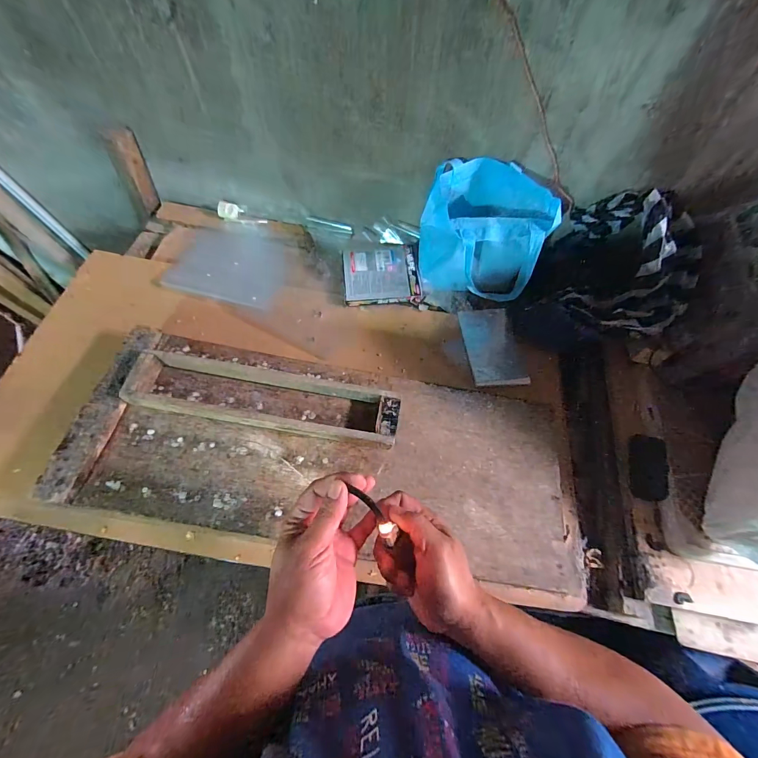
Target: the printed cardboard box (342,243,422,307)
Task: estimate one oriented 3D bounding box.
[{"bbox_3d":[0.007,-0.232,0.771,0.165,0.022,0.143,-4,71,-2],"label":"printed cardboard box"}]

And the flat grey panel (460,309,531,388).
[{"bbox_3d":[0.241,-0.069,0.743,0.115,0.023,0.191,-2,61,-10],"label":"flat grey panel"}]

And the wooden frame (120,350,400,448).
[{"bbox_3d":[-0.181,0.031,0.570,0.428,0.051,0.103,9,65,1],"label":"wooden frame"}]

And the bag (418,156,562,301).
[{"bbox_3d":[0.196,-0.278,0.700,0.234,0.214,0.152,14,65,3],"label":"bag"}]

